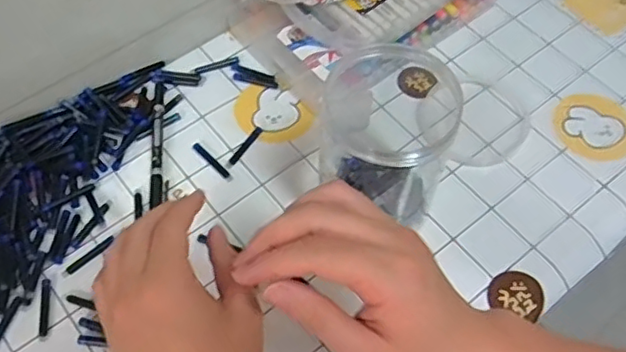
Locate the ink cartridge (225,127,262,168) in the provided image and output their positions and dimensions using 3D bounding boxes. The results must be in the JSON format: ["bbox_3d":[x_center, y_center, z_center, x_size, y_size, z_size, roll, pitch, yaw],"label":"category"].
[{"bbox_3d":[-0.064,-0.028,0.570,0.007,0.004,0.052,29,63,14],"label":"ink cartridge"}]

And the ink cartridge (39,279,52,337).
[{"bbox_3d":[-0.217,0.106,0.497,0.008,0.004,0.048,-8,60,-7],"label":"ink cartridge"}]

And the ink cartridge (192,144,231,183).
[{"bbox_3d":[-0.092,-0.013,0.563,0.049,0.005,0.007,40,66,20],"label":"ink cartridge"}]

